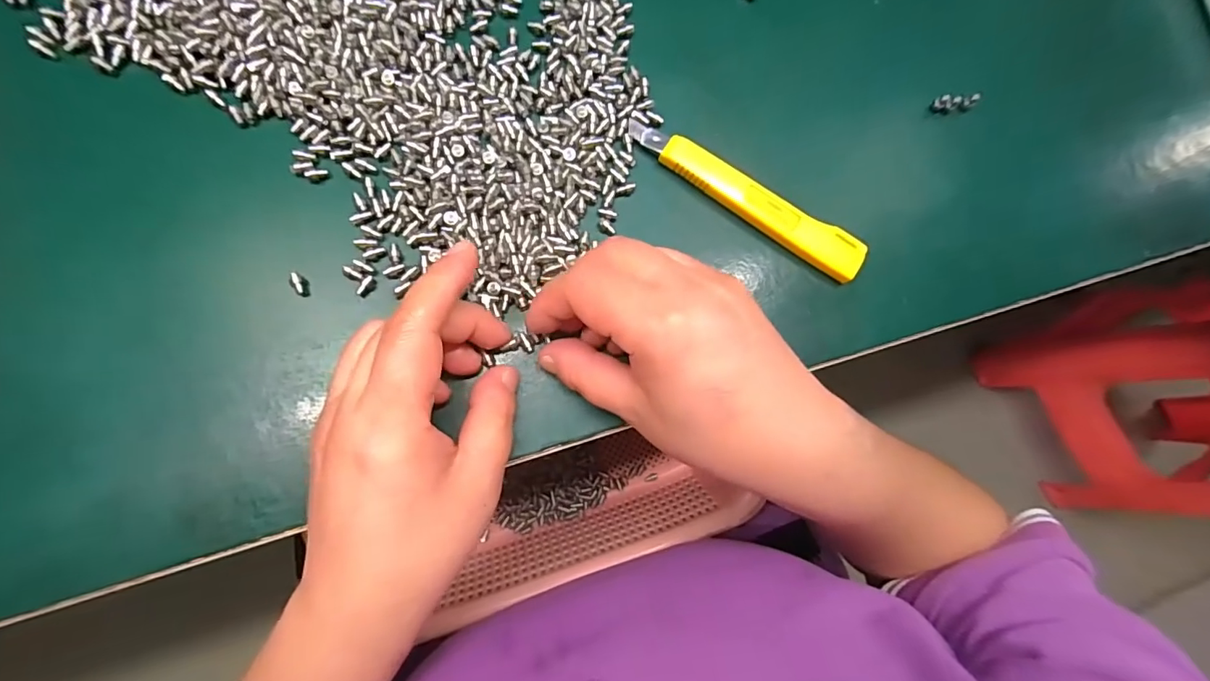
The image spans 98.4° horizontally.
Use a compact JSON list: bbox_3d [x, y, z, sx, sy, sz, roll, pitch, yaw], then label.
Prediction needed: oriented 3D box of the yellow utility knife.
[{"bbox_3d":[0.071,-0.073,0.262,0.131,0.011,0.021,33,79,-1],"label":"yellow utility knife"}]

